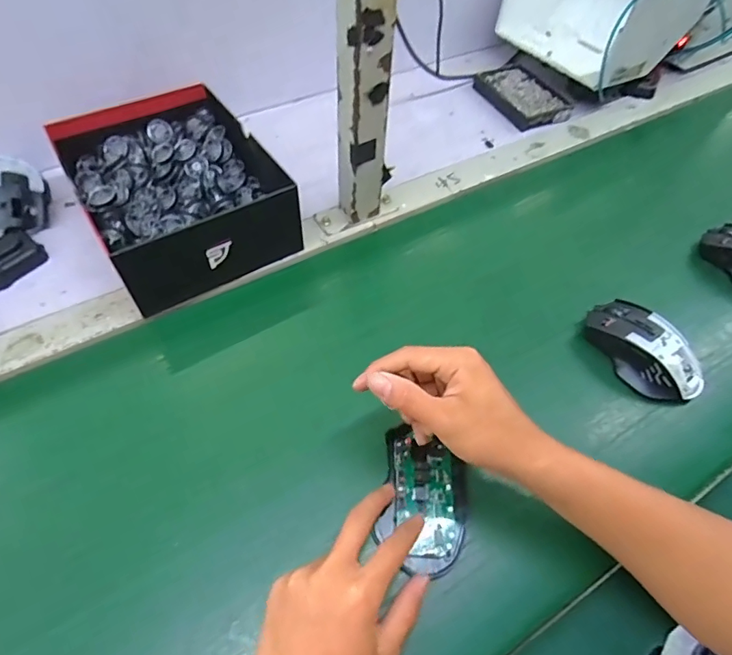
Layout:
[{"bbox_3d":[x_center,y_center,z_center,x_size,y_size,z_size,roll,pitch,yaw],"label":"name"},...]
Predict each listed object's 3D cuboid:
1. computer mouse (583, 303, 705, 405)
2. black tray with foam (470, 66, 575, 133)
[{"bbox_3d":[0.270,0.022,0.464,0.062,0.049,0.116,-30,61,-21],"label":"computer mouse"},{"bbox_3d":[0.241,-0.358,0.736,0.100,0.021,0.149,-20,58,-15],"label":"black tray with foam"}]

